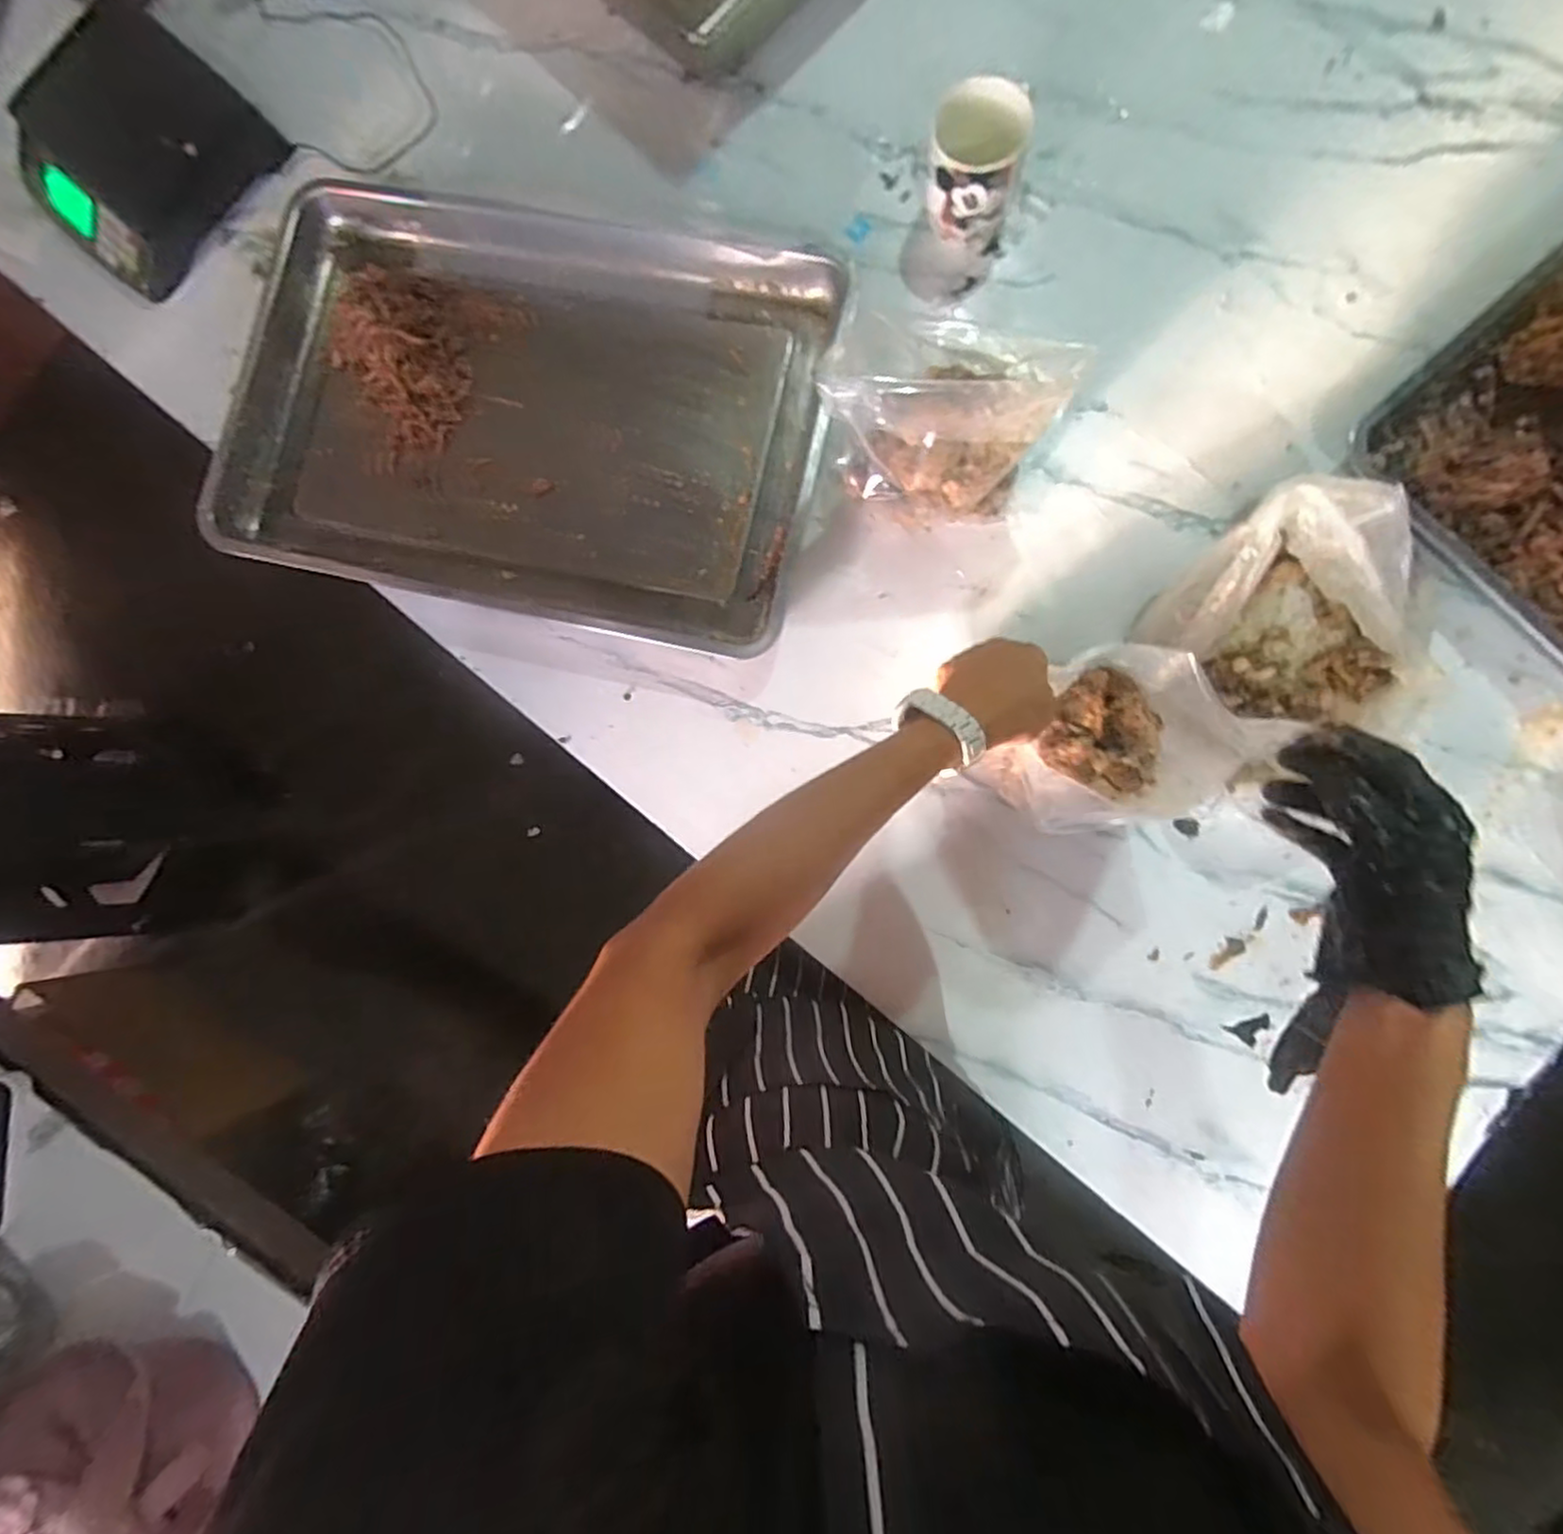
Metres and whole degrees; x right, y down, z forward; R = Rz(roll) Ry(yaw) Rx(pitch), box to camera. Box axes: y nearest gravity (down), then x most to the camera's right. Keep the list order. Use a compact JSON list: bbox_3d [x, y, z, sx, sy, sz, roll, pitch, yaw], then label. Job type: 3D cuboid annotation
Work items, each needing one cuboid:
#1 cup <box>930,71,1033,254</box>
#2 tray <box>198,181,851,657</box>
[{"bbox_3d":[0.172,-0.525,0.617,0.081,0.109,0.065,11,88,6],"label":"cup"},{"bbox_3d":[-0.252,-0.353,0.683,0.586,0.040,0.398,12,88,6],"label":"tray"}]

